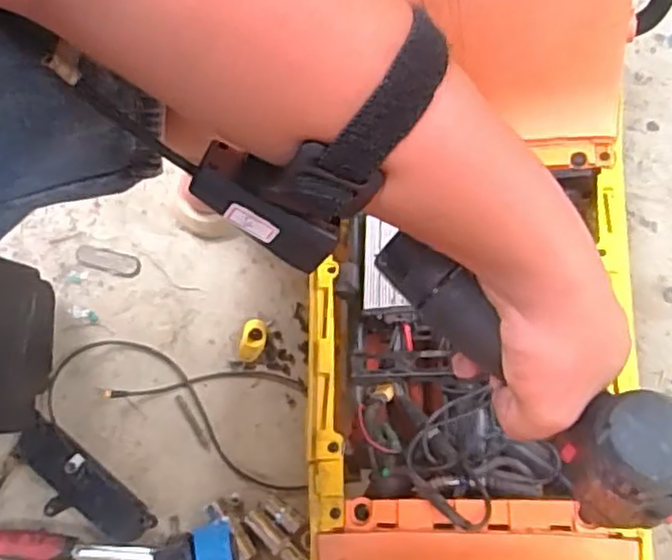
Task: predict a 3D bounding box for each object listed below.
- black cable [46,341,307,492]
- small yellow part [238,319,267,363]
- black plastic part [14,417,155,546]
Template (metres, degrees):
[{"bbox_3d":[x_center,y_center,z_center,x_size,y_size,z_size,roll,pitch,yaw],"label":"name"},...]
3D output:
[{"bbox_3d":[-0.158,0.132,0.723,0.276,0.018,0.112,14,79,4],"label":"black cable"},{"bbox_3d":[-0.087,0.065,0.737,0.026,0.013,0.044,12,79,3],"label":"small yellow part"},{"bbox_3d":[-0.252,0.207,0.691,0.148,0.043,0.054,40,82,8],"label":"black plastic part"}]

